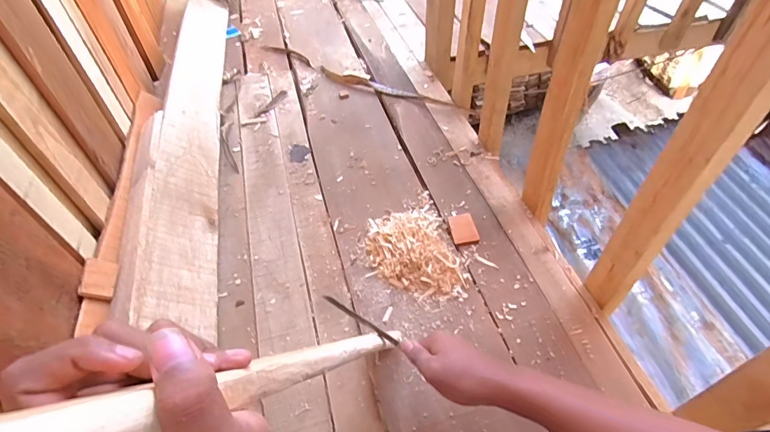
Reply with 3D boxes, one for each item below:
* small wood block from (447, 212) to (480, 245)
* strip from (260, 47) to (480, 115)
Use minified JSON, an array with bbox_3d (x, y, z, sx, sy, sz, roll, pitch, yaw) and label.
[{"bbox_3d":[0.139,0.022,0.743,0.043,0.011,0.061,-8,49,-6],"label":"small wood block"},{"bbox_3d":[-0.071,-0.369,1.105,0.661,0.014,0.074,24,53,21],"label":"strip"}]

